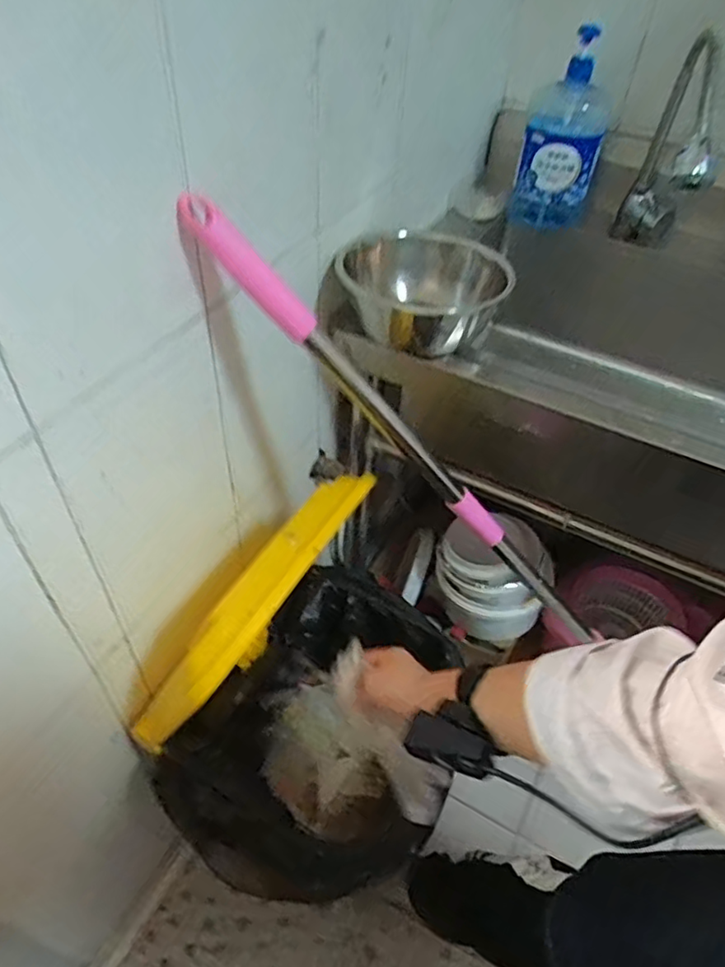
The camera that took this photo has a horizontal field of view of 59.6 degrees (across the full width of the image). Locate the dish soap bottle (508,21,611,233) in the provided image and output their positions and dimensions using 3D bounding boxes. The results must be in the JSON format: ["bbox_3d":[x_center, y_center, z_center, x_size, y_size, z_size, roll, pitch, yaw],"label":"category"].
[{"bbox_3d":[0.307,-0.535,0.981,0.117,0.278,0.104,9,53,10],"label":"dish soap bottle"}]

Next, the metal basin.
[{"bbox_3d":[0.084,-0.244,0.787,0.184,0.099,0.192,-2,52,2],"label":"metal basin"}]

